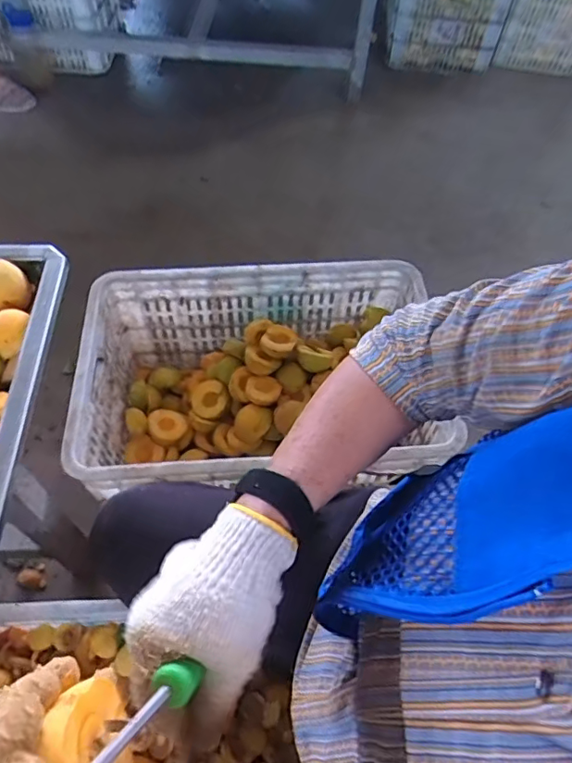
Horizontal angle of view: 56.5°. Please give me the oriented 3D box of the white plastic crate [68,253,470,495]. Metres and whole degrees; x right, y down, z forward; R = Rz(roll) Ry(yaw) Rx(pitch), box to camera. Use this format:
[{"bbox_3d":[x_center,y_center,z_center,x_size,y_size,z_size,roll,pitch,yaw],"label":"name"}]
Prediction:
[{"bbox_3d":[-0.045,0.021,0.869,0.511,0.242,0.356,-4,57,-5],"label":"white plastic crate"}]

